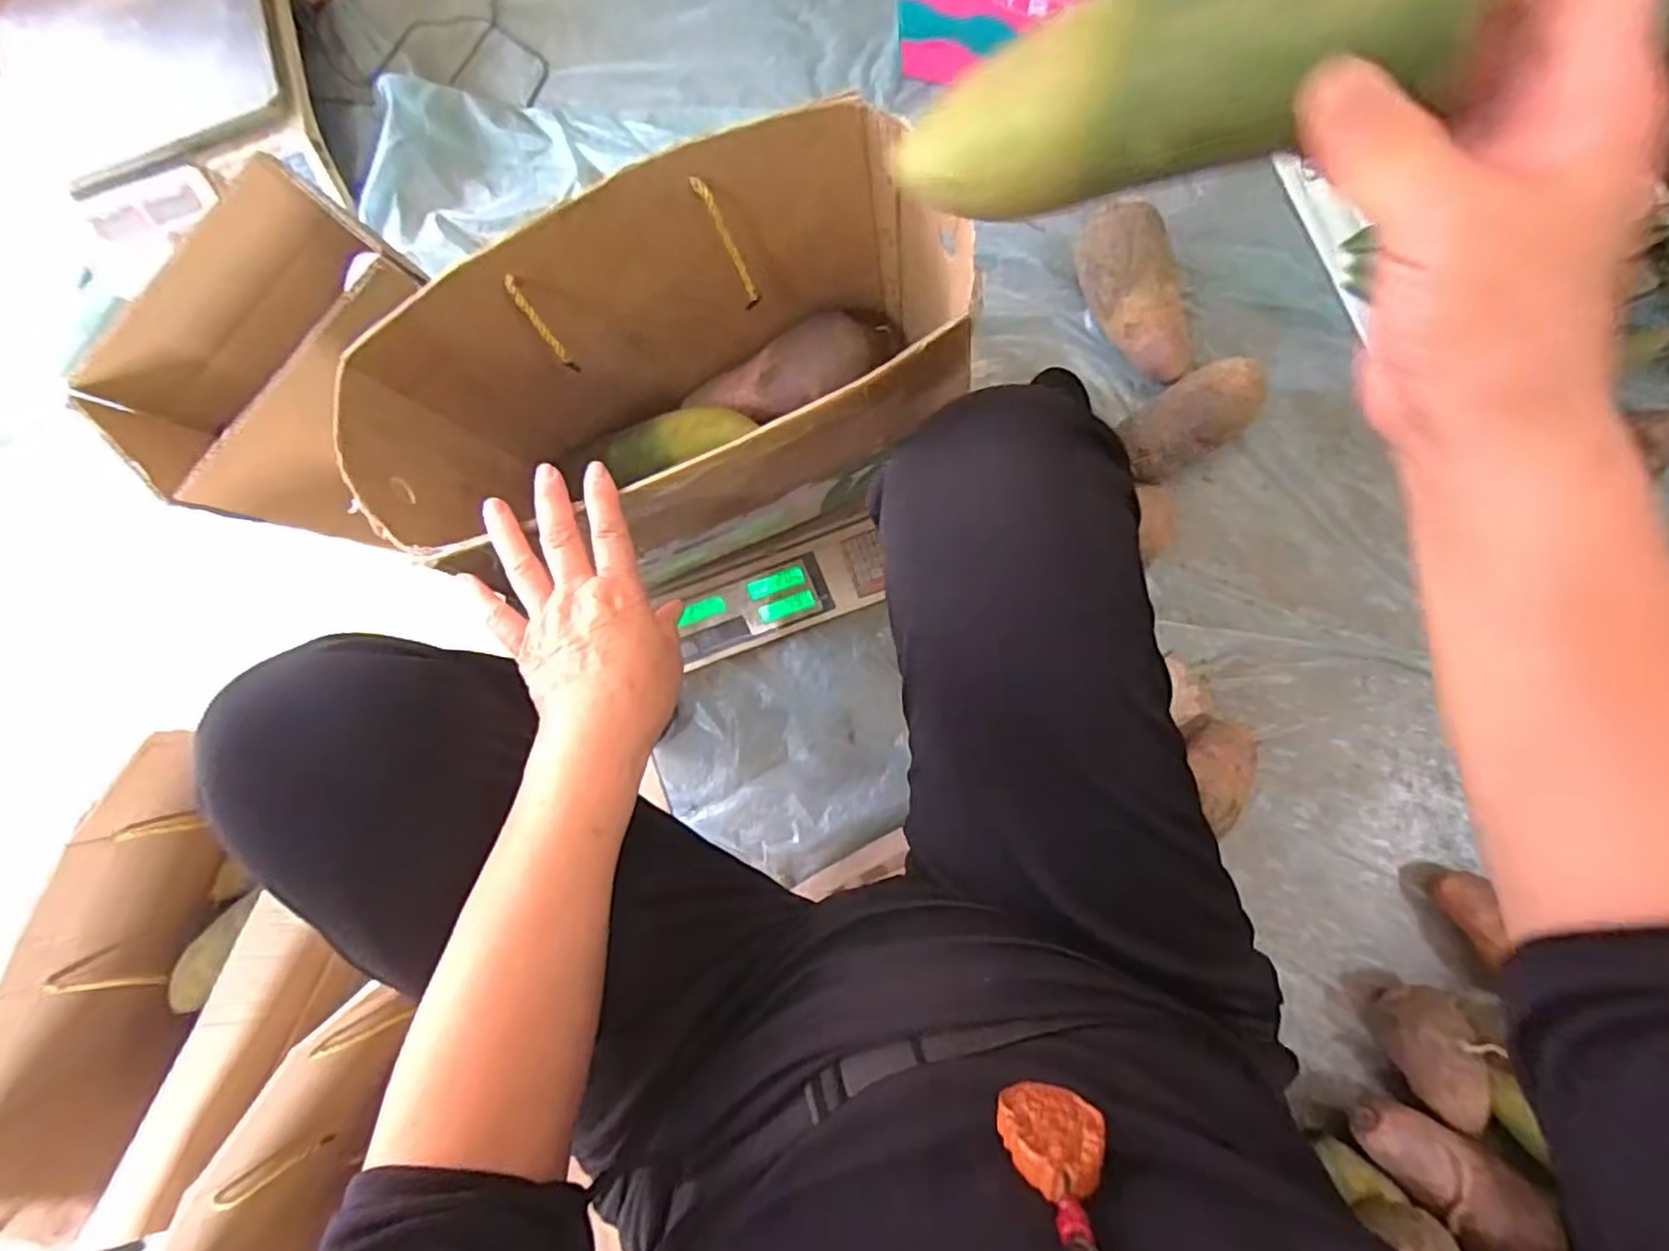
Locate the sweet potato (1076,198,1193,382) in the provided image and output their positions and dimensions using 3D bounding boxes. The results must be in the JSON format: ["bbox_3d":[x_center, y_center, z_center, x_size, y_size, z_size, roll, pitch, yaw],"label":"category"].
[{"bbox_3d":[0.297,-0.331,0.688,0.081,0.055,0.180,-23,84,5],"label":"sweet potato"}]

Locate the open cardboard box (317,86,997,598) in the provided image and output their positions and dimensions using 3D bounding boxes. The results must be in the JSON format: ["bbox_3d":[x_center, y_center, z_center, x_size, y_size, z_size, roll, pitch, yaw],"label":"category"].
[{"bbox_3d":[-0.103,-0.160,0.519,0.379,0.237,0.191,-21,84,5],"label":"open cardboard box"}]

